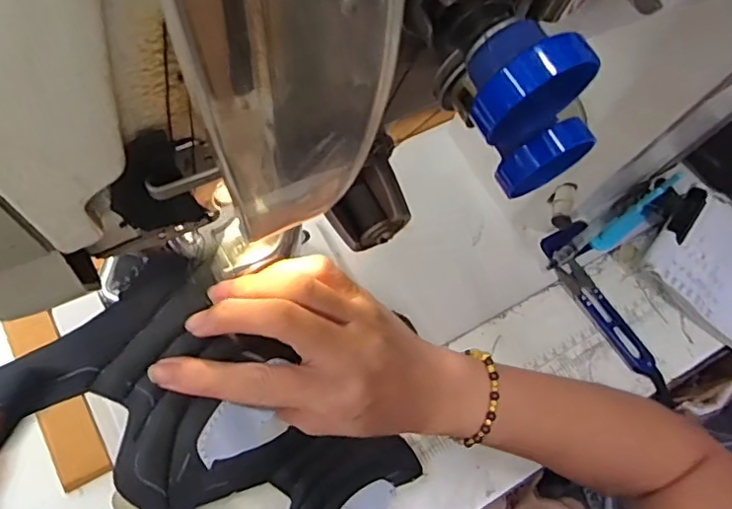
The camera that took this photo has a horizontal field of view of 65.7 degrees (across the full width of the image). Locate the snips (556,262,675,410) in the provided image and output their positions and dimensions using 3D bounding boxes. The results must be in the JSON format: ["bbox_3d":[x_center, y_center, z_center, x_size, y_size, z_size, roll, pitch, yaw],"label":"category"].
[{"bbox_3d":[0.212,0.061,0.479,0.026,0.013,0.135,-27,68,-16],"label":"snips"}]

